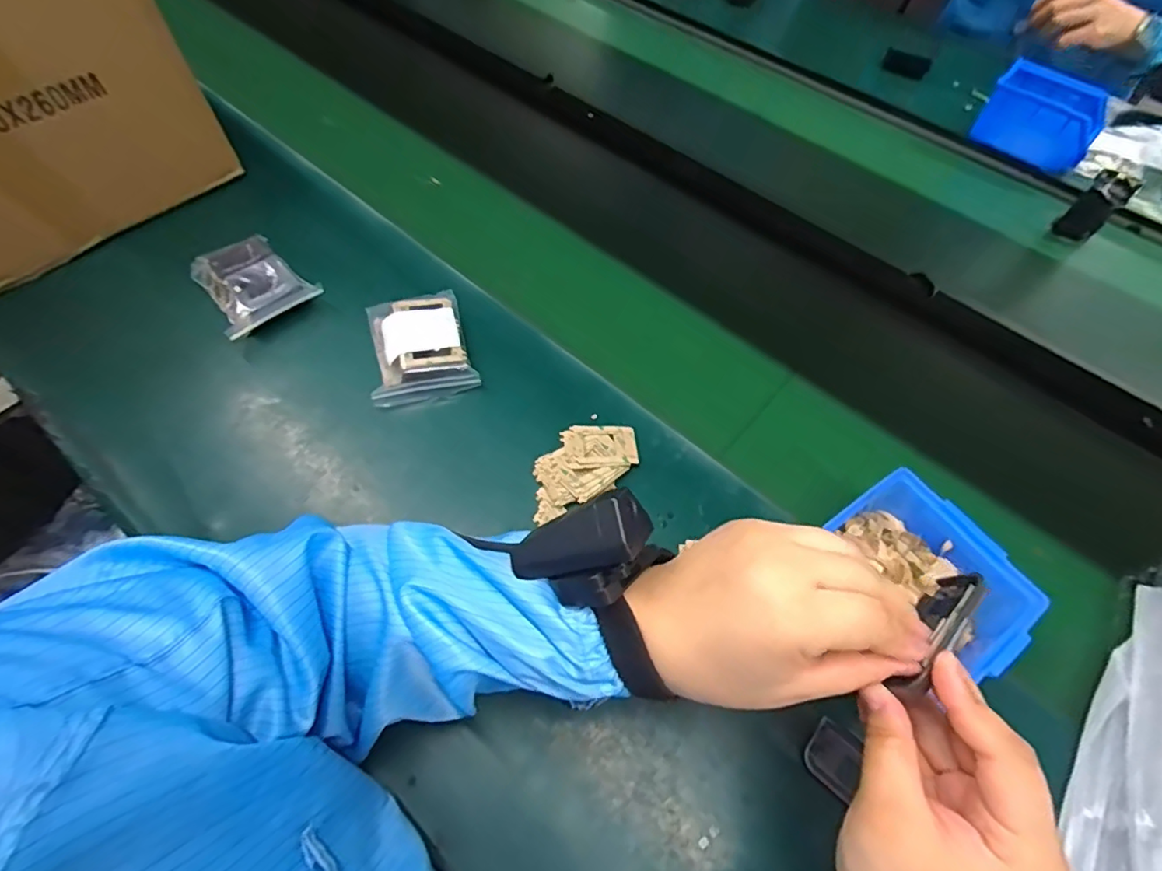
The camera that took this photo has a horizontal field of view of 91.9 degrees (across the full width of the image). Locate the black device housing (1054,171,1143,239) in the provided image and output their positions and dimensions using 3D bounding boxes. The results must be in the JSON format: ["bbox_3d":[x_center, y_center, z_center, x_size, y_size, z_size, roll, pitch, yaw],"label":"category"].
[{"bbox_3d":[0.602,-0.266,0.659,0.035,0.072,0.044,-39,68,-24],"label":"black device housing"}]

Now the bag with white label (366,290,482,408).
[{"bbox_3d":[-0.147,-0.081,0.506,0.086,0.030,0.106,-14,60,-13],"label":"bag with white label"}]

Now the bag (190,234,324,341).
[{"bbox_3d":[-0.310,-0.146,0.531,0.083,0.031,0.097,-34,66,-22],"label":"bag"}]

